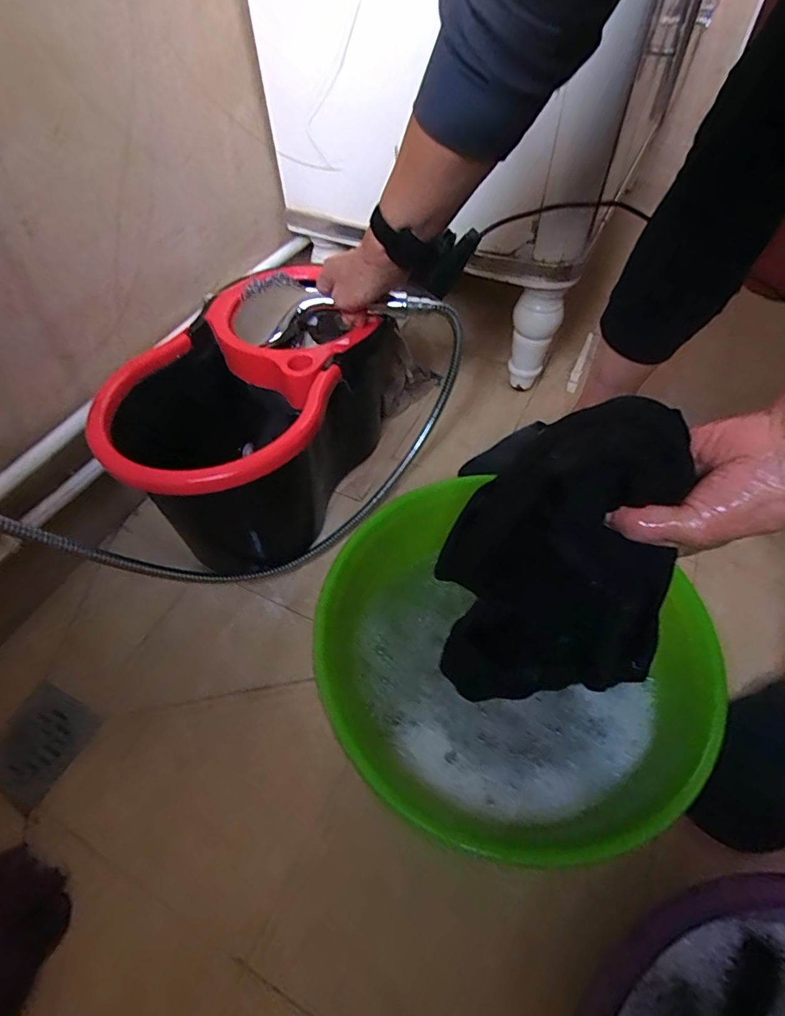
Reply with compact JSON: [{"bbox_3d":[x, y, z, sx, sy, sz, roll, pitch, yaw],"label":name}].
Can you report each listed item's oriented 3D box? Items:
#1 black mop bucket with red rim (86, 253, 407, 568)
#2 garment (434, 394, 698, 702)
[{"bbox_3d":[-0.164,-0.124,0.687,0.242,0.229,0.414,17,55,14],"label":"black mop bucket with red rim"},{"bbox_3d":[0.112,0.035,0.353,0.136,0.198,0.139,1,53,3],"label":"garment"}]

